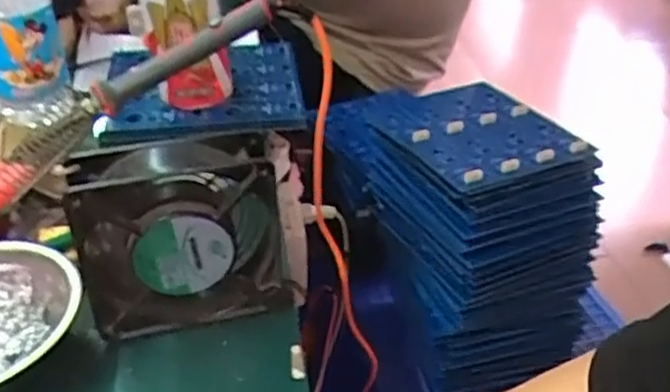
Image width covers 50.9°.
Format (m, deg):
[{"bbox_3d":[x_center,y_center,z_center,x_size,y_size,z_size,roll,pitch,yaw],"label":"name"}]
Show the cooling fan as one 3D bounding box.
[{"bbox_3d":[-0.094,0.021,0.443,0.122,0.116,0.050,-7,37,-13],"label":"cooling fan"}]

